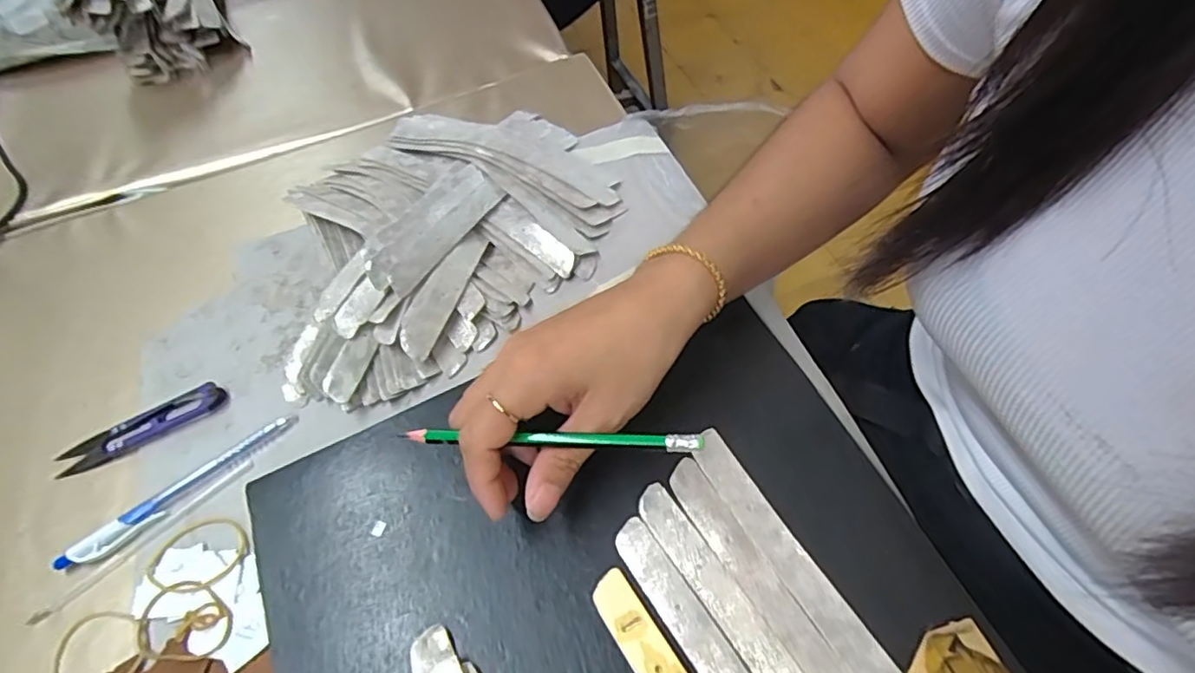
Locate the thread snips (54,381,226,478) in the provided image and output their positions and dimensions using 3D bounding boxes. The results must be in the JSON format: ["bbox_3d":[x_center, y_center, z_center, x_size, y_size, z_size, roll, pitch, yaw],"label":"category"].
[{"bbox_3d":[-0.281,0.055,0.379,0.099,0.010,0.020,-24,59,-11],"label":"thread snips"}]

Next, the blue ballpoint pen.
[{"bbox_3d":[-0.240,0.089,0.356,0.132,0.007,0.016,-35,62,-17],"label":"blue ballpoint pen"}]

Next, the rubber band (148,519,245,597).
[{"bbox_3d":[-0.218,0.119,0.336,0.049,0.004,0.039,-19,59,-8],"label":"rubber band"}]

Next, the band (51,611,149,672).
[{"bbox_3d":[-0.254,0.161,0.313,0.049,0.007,0.045,-18,58,-7],"label":"band"}]

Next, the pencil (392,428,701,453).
[{"bbox_3d":[-0.025,0.047,0.284,0.144,0.006,0.007,-1,57,13],"label":"pencil"}]

